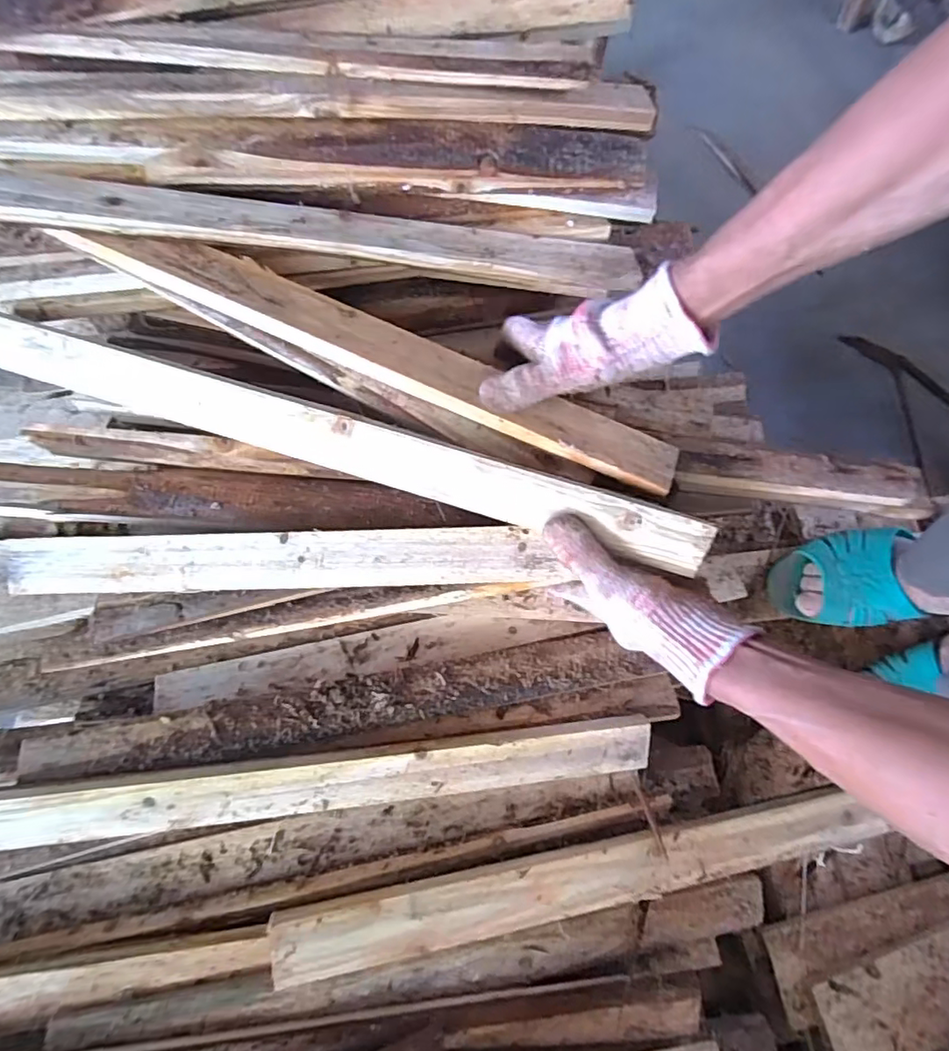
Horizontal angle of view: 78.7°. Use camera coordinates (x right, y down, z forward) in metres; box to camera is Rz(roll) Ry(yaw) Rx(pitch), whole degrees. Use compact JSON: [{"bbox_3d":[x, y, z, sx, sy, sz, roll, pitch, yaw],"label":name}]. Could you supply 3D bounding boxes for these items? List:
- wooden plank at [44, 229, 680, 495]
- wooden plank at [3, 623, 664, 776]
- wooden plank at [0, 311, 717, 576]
[{"bbox_3d":[-0.069,-0.127,0.416,0.447,0.017,0.044,23,71,2],"label":"wooden plank"},{"bbox_3d":[-0.089,0.138,0.457,0.459,0.021,0.051,-7,66,-10],"label":"wooden plank"},{"bbox_3d":[-0.112,-0.066,0.417,0.557,0.029,0.034,17,70,6],"label":"wooden plank"}]

